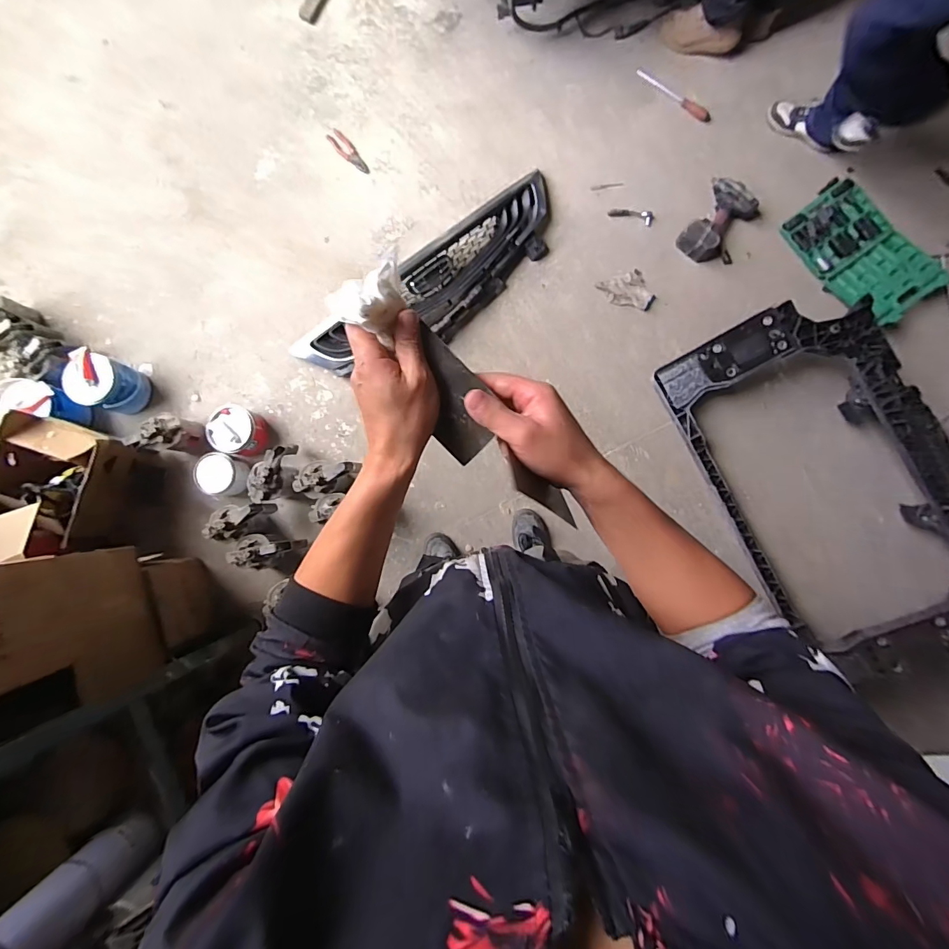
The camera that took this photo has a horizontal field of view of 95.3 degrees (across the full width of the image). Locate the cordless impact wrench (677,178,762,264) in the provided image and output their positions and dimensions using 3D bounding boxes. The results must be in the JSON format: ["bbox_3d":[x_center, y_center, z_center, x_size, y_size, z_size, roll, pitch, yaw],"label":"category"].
[{"bbox_3d":[0.860,-0.870,1.503,0.197,0.088,0.296,33,89,1],"label":"cordless impact wrench"}]

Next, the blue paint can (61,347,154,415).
[{"bbox_3d":[-1.209,-0.296,1.425,0.172,0.149,0.169,26,89,1],"label":"blue paint can"}]

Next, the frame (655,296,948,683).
[{"bbox_3d":[1.089,0.047,1.322,0.584,0.241,1.147,-24,86,-1],"label":"frame"}]

